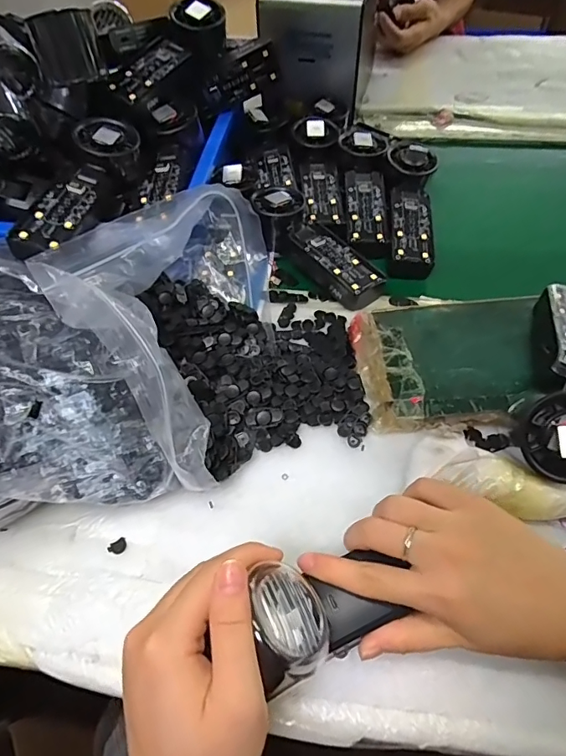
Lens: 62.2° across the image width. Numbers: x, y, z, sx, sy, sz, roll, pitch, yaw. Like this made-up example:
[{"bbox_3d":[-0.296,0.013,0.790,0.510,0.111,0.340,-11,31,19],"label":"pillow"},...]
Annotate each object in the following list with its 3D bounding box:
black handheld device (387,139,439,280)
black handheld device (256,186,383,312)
[{"bbox_3d":[0.134,-0.179,0.484,0.047,0.033,0.160,4,70,6],"label":"black handheld device"},{"bbox_3d":[0.033,-0.133,0.467,0.052,0.048,0.154,-30,58,-18],"label":"black handheld device"}]

